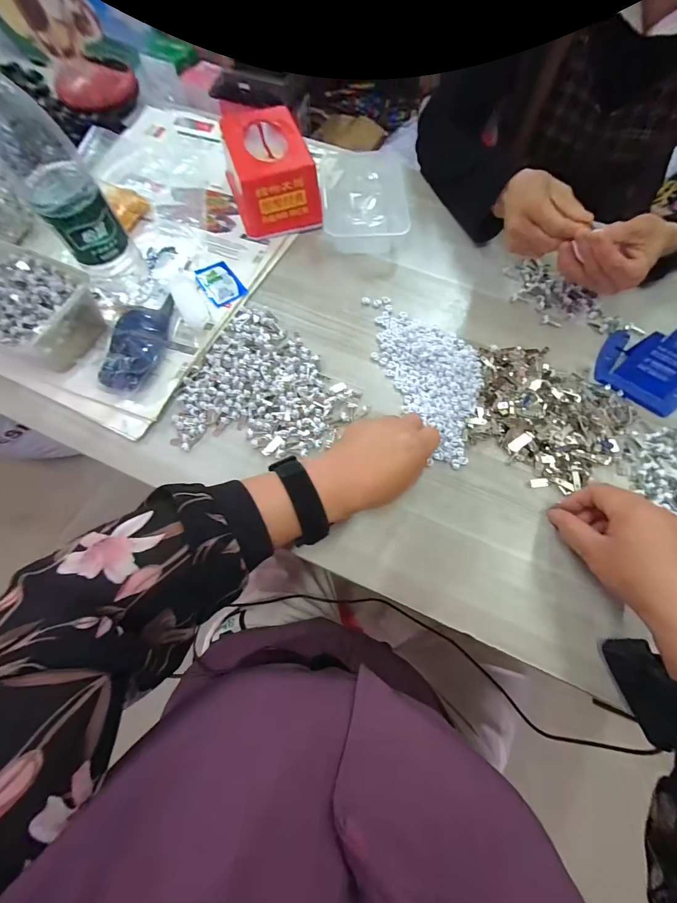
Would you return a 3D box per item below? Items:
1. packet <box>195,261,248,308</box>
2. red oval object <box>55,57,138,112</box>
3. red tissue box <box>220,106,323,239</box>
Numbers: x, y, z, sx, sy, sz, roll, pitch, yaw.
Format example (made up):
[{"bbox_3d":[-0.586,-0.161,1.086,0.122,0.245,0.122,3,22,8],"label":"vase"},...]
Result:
[{"bbox_3d":[-0.151,-0.214,0.448,0.045,0.005,0.064,-35,74,-13],"label":"packet"},{"bbox_3d":[-0.381,-0.578,0.561,0.122,0.043,0.061,-27,72,-11],"label":"red oval object"},{"bbox_3d":[-0.090,-0.366,0.469,0.112,0.079,0.120,-12,70,-6],"label":"red tissue box"}]

